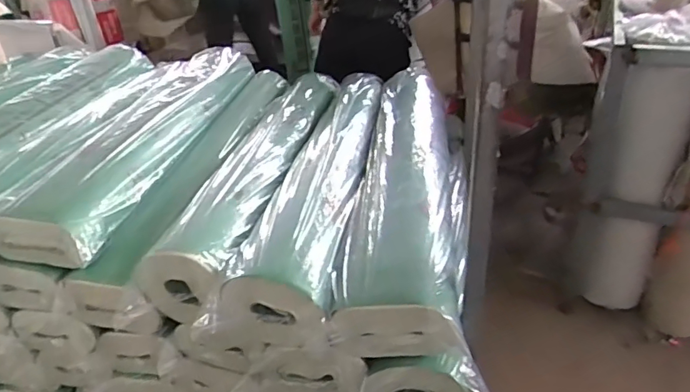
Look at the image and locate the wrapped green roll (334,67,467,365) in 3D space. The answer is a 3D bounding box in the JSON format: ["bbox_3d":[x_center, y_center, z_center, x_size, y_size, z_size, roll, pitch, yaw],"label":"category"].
[{"bbox_3d":[0.188,-0.073,1.407,0.254,0.164,1.228,1,34,10],"label":"wrapped green roll"}]

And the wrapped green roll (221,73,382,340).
[{"bbox_3d":[-0.043,-0.107,1.436,0.210,0.142,1.199,1,34,11],"label":"wrapped green roll"}]

